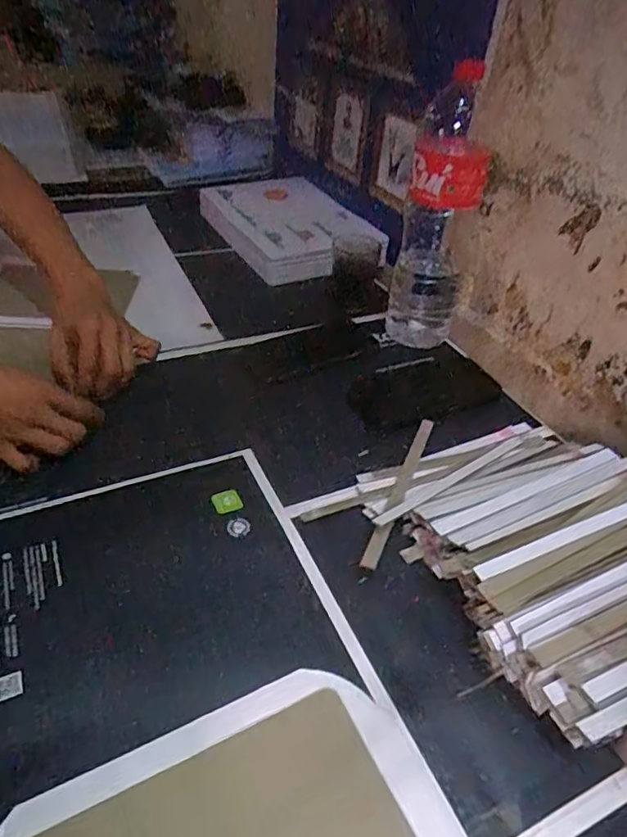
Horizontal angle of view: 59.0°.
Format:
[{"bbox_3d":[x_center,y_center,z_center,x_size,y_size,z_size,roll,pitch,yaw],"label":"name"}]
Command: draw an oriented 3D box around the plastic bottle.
[{"bbox_3d":[0.152,-0.230,0.668,0.092,0.292,0.095,12,40,8],"label":"plastic bottle"}]

